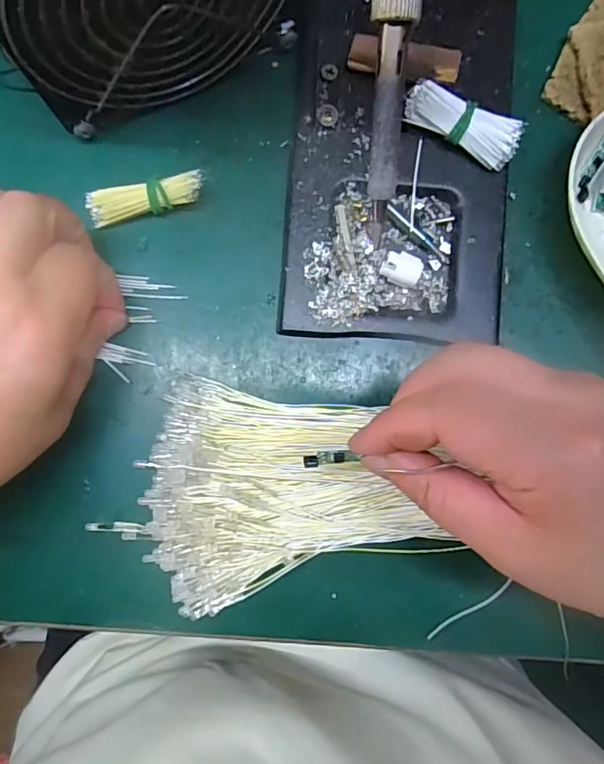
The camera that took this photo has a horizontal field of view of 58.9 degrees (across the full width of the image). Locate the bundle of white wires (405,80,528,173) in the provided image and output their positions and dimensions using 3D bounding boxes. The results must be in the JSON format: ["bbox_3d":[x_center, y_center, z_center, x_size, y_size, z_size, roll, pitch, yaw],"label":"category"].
[{"bbox_3d":[0.070,-0.113,0.237,0.051,0.018,0.017,28,87,0],"label":"bundle of white wires"}]

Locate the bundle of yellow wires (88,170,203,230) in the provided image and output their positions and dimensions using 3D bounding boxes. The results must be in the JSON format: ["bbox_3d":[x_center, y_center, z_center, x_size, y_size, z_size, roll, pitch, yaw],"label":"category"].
[{"bbox_3d":[-0.070,-0.082,0.244,0.052,0.017,0.013,-13,88,-2],"label":"bundle of yellow wires"}]

